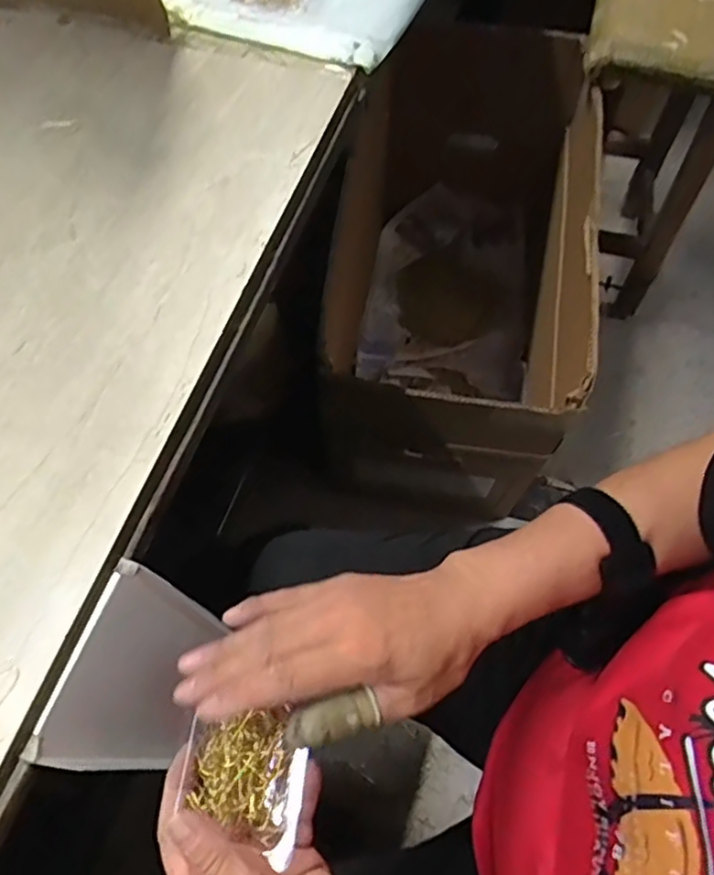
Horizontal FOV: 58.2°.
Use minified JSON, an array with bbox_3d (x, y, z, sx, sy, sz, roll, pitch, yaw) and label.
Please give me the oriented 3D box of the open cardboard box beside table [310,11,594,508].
[{"bbox_3d":[0.164,-0.250,1.121,0.377,0.533,0.713,5,67,2],"label":"open cardboard box beside table"}]

